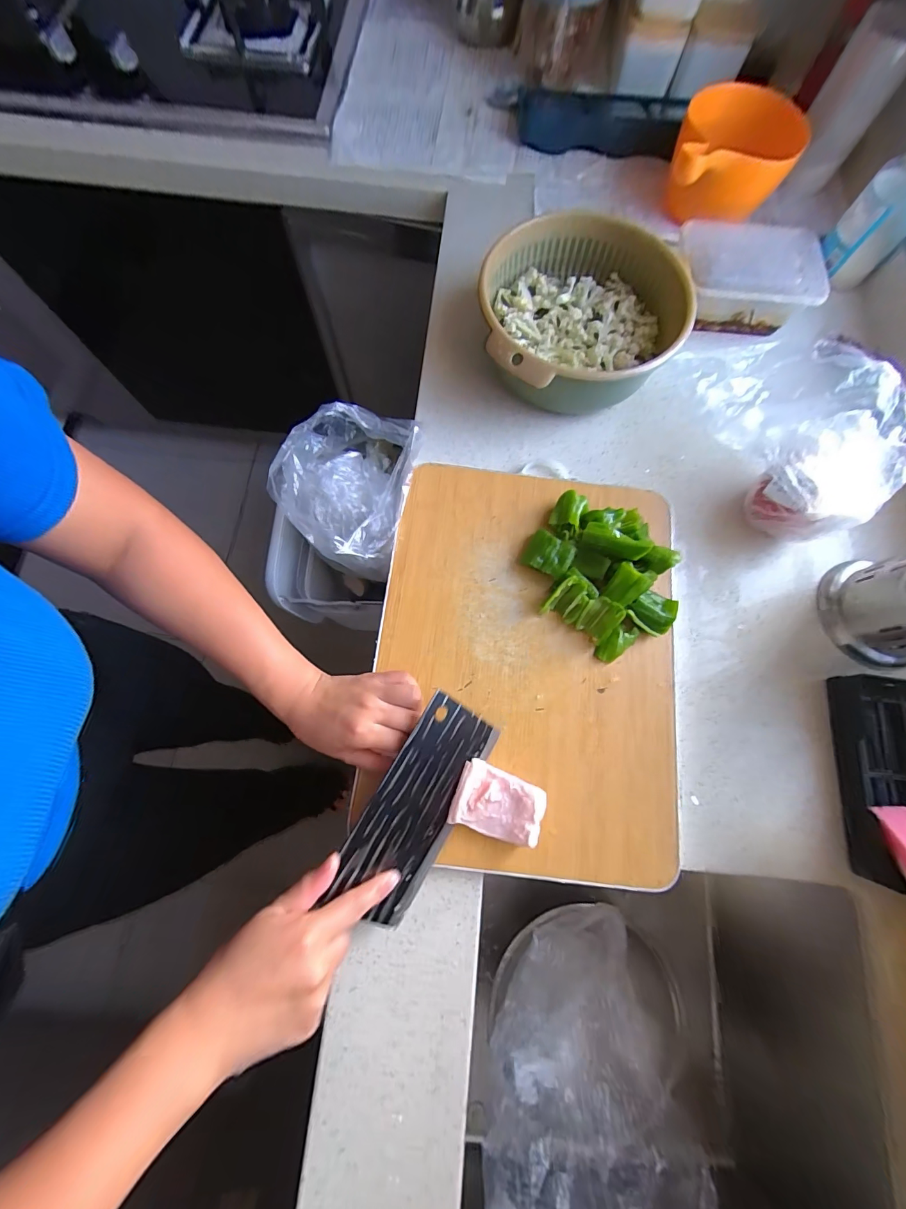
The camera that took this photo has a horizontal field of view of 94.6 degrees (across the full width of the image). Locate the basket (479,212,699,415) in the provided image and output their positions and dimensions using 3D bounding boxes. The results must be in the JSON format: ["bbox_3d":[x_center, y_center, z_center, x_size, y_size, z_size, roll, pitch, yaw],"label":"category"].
[{"bbox_3d":[0.145,-0.332,0.491,0.233,0.096,0.223,0,74,-1],"label":"basket"}]

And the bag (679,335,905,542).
[{"bbox_3d":[0.378,-0.203,0.458,0.164,0.105,0.259,-16,75,-5],"label":"bag"}]

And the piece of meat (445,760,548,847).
[{"bbox_3d":[0.040,0.176,0.370,0.076,0.024,0.054,20,75,5],"label":"piece of meat"}]

